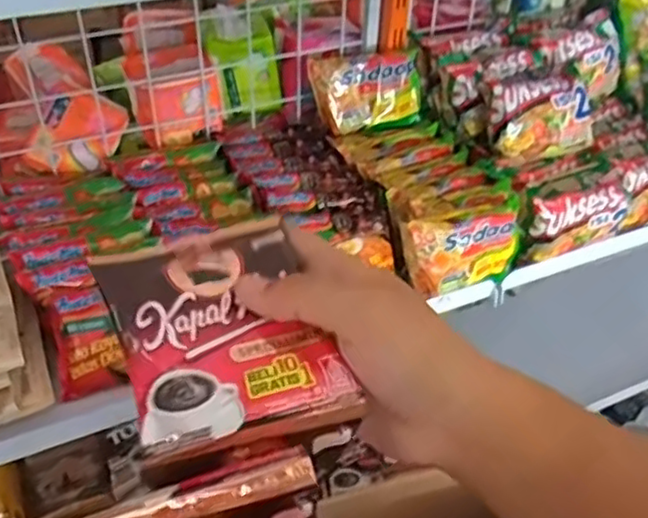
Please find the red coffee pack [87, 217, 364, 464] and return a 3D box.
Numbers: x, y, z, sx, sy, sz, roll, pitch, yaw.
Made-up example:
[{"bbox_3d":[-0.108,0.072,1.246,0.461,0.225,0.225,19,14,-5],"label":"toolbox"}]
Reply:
[{"bbox_3d":[-0.042,0.026,0.278,0.082,0.023,0.096,-15,44,-19],"label":"red coffee pack"}]

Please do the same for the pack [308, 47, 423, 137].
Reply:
[{"bbox_3d":[0.055,-0.213,0.867,0.140,0.096,0.031,-9,23,-10],"label":"pack"}]

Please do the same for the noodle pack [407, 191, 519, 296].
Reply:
[{"bbox_3d":[0.164,-0.012,0.753,0.146,0.083,0.037,-16,44,-20],"label":"noodle pack"}]

